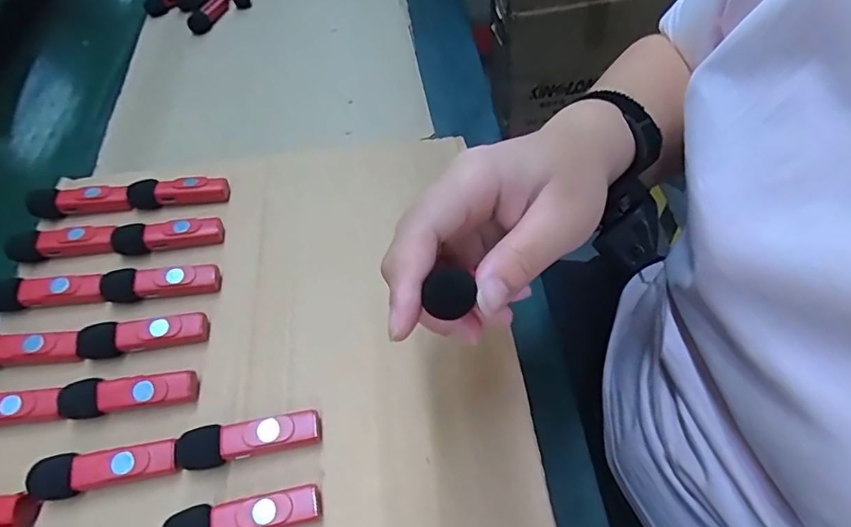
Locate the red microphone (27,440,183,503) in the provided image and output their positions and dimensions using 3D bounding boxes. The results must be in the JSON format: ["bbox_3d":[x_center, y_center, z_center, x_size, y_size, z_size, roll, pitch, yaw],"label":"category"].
[{"bbox_3d":[-0.150,0.096,0.243,0.063,0.013,0.019,-14,53,-1],"label":"red microphone"}]

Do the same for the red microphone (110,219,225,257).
[{"bbox_3d":[-0.164,-0.017,0.329,0.067,0.017,0.015,-11,53,0],"label":"red microphone"}]

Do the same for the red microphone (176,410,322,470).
[{"bbox_3d":[-0.085,0.084,0.249,0.066,0.016,0.018,-15,53,-2],"label":"red microphone"}]

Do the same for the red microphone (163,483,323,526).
[{"bbox_3d":[-0.080,0.112,0.229,0.067,0.016,0.018,-16,53,-3],"label":"red microphone"}]

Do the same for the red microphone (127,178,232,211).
[{"bbox_3d":[-0.168,-0.047,0.353,0.066,0.020,0.014,-8,53,3],"label":"red microphone"}]

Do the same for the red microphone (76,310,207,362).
[{"bbox_3d":[-0.156,0.040,0.287,0.067,0.018,0.018,-10,53,1],"label":"red microphone"}]

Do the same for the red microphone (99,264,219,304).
[{"bbox_3d":[-0.157,0.013,0.307,0.066,0.019,0.017,-9,53,2],"label":"red microphone"}]

